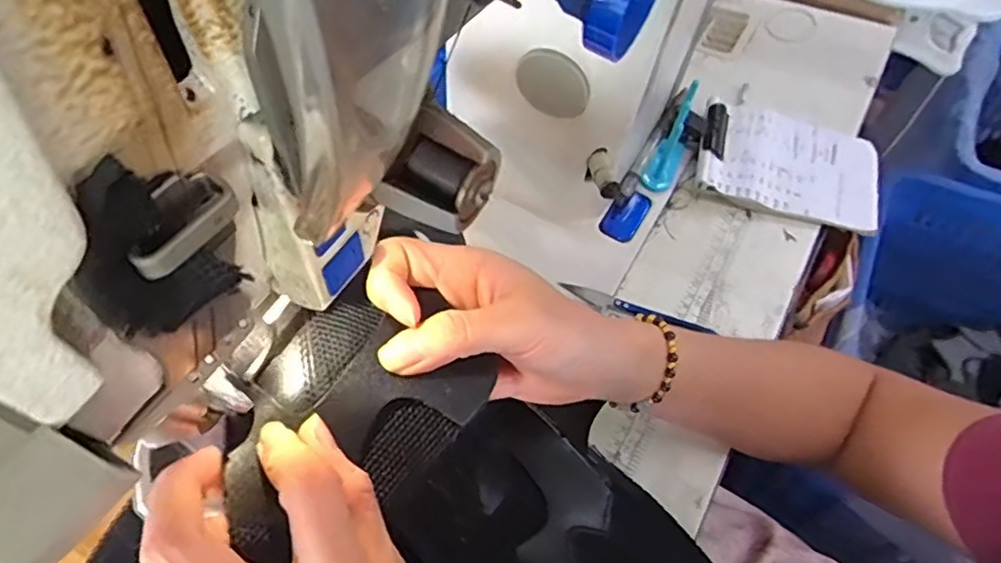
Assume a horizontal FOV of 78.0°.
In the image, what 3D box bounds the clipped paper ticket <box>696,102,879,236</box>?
[{"bbox_3d":[0.244,-0.099,0.521,0.146,0.021,0.106,14,58,12],"label":"clipped paper ticket"}]

